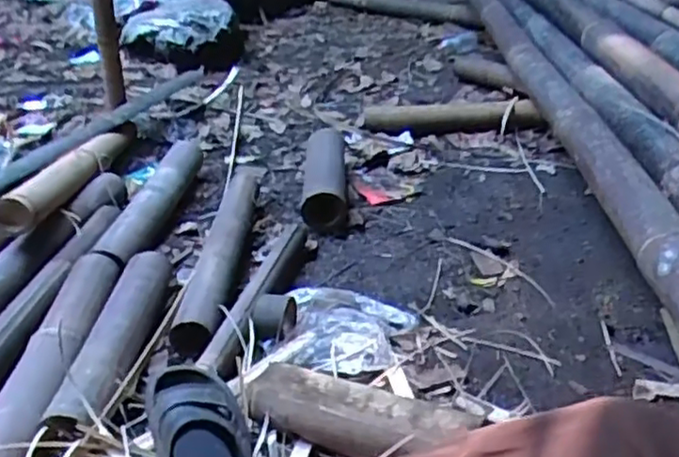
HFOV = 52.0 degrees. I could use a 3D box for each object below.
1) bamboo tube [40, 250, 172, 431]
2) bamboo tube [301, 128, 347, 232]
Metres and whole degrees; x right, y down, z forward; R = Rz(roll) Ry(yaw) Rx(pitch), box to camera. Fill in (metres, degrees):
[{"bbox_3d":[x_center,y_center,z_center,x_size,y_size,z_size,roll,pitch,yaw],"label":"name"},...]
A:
[{"bbox_3d":[-0.316,0.148,1.012,0.076,0.067,0.432,-6,29,3],"label":"bamboo tube"},{"bbox_3d":[-0.031,-0.119,1.474,0.084,0.086,0.410,-6,29,3],"label":"bamboo tube"}]

